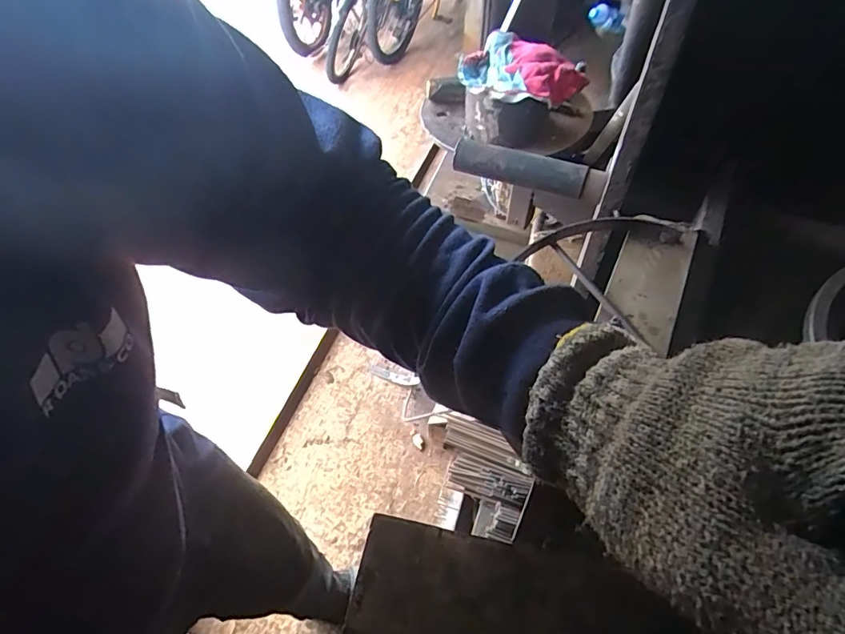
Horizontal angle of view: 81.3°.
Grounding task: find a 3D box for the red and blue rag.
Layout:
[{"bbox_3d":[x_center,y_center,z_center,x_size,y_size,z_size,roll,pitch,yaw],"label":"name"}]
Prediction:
[{"bbox_3d":[0.119,-0.307,0.620,0.155,0.044,0.113,27,57,20],"label":"red and blue rag"}]

